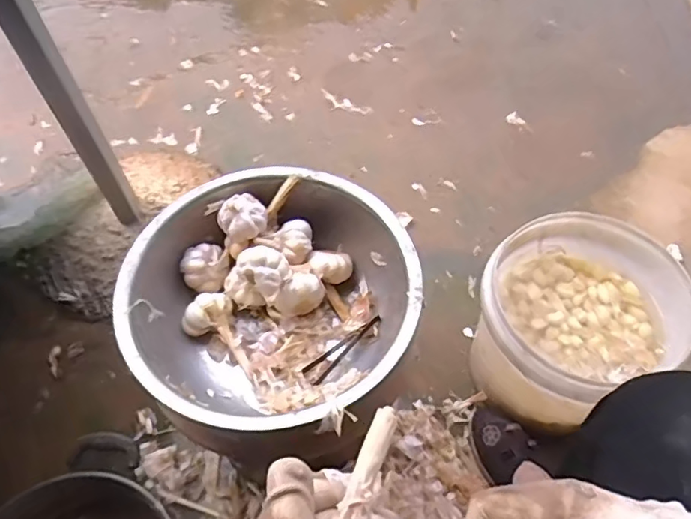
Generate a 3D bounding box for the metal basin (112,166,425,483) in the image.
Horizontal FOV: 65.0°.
[{"bbox_3d":[-0.078,0.049,0.599,0.302,0.110,0.290,0,58,1],"label":"metal basin"}]

